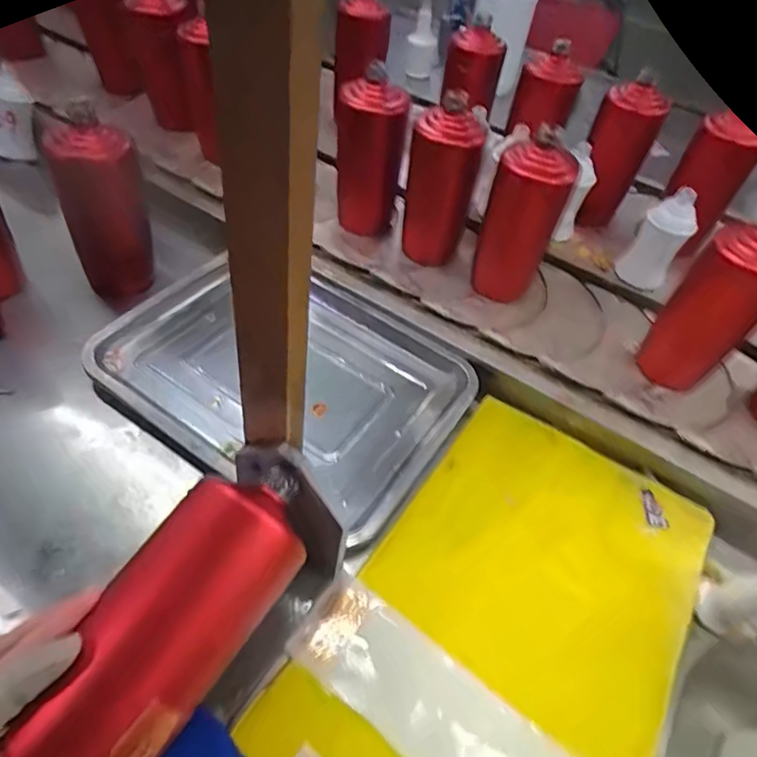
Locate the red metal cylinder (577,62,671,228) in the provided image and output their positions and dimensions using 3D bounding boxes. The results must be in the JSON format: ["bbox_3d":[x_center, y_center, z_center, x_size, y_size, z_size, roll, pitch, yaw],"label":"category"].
[{"bbox_3d":[0.333,-0.316,0.747,0.070,0.192,0.065,-9,52,-12],"label":"red metal cylinder"}]

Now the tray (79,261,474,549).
[{"bbox_3d":[-0.090,-0.013,0.541,0.339,0.029,0.262,27,54,17],"label":"tray"}]

